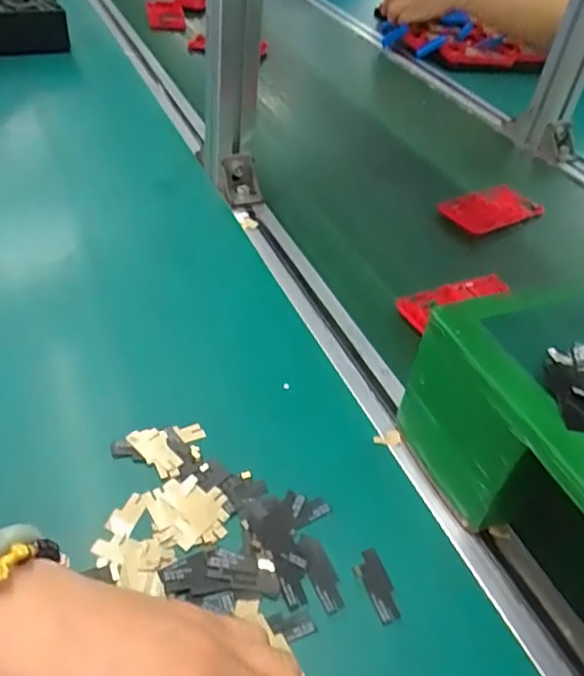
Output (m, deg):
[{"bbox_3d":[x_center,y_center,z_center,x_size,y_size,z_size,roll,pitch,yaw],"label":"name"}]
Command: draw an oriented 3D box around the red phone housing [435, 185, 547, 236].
[{"bbox_3d":[0.215,-0.140,0.644,0.118,0.011,0.060,-23,50,-30],"label":"red phone housing"}]

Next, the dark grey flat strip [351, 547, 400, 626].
[{"bbox_3d":[0.047,0.137,0.328,0.018,0.004,0.041,-8,44,-18],"label":"dark grey flat strip"}]

